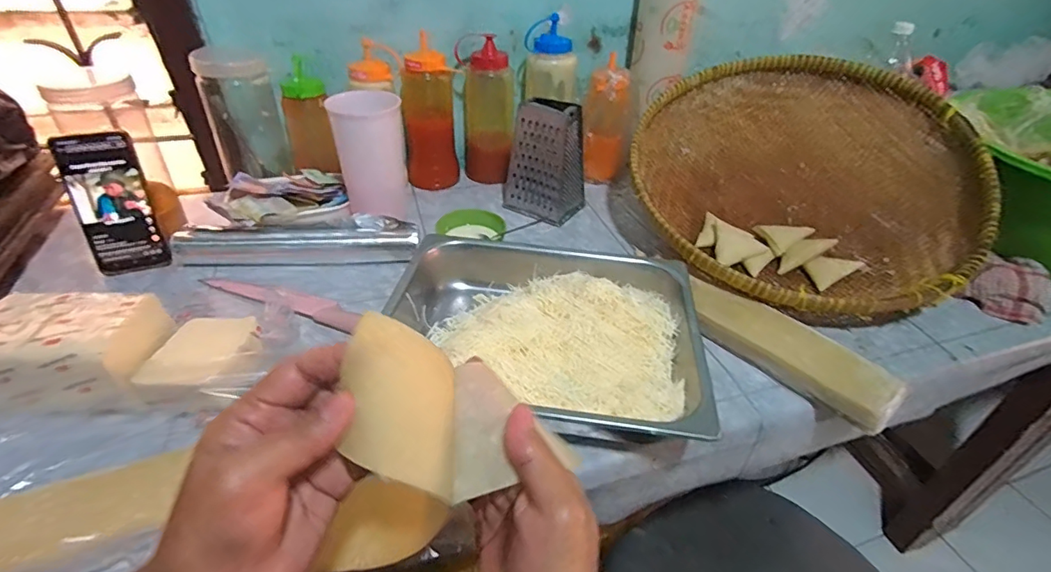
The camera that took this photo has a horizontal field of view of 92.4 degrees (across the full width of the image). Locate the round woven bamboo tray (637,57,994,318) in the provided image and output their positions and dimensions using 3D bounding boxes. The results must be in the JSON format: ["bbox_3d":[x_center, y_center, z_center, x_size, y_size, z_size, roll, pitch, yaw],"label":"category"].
[{"bbox_3d":[0.375,-0.143,0.709,0.440,0.128,0.440,-5,58,8],"label":"round woven bamboo tray"}]

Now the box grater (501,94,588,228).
[{"bbox_3d":[0.028,-0.191,0.764,0.116,0.161,0.081,19,41,19],"label":"box grater"}]

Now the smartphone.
[{"bbox_3d":[-0.498,-0.098,0.612,0.079,0.164,0.011,-15,24,-22],"label":"smartphone"}]

